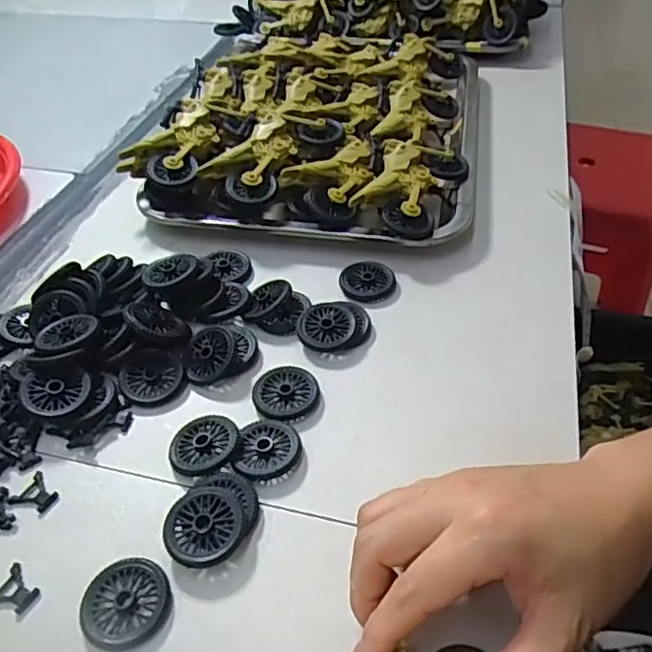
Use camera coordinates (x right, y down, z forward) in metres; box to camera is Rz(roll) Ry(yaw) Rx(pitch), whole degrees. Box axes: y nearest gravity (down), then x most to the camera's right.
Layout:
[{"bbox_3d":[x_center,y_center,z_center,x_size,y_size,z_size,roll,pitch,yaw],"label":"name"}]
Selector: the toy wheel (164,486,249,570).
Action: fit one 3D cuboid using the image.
[{"bbox_3d":[-0.058,0.097,0.283,0.035,0.012,0.038,-1,44,1],"label":"toy wheel"}]

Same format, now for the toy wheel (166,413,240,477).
[{"bbox_3d":[-0.065,0.065,0.320,0.034,0.008,0.037,-1,44,1],"label":"toy wheel"}]

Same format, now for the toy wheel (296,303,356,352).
[{"bbox_3d":[0.000,0.001,0.377,0.036,0.011,0.034,-1,44,1],"label":"toy wheel"}]

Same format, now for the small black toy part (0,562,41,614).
[{"bbox_3d":[-0.142,0.120,0.269,0.021,0.004,0.020,20,49,22],"label":"small black toy part"}]

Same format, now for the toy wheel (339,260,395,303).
[{"bbox_3d":[0.029,-0.031,0.411,0.038,0.006,0.038,-1,44,1],"label":"toy wheel"}]

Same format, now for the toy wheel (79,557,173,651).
[{"bbox_3d":[-0.088,0.123,0.263,0.037,0.005,0.037,-1,44,1],"label":"toy wheel"}]

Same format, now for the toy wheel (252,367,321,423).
[{"bbox_3d":[-0.023,0.039,0.344,0.037,0.006,0.037,-1,44,1],"label":"toy wheel"}]

